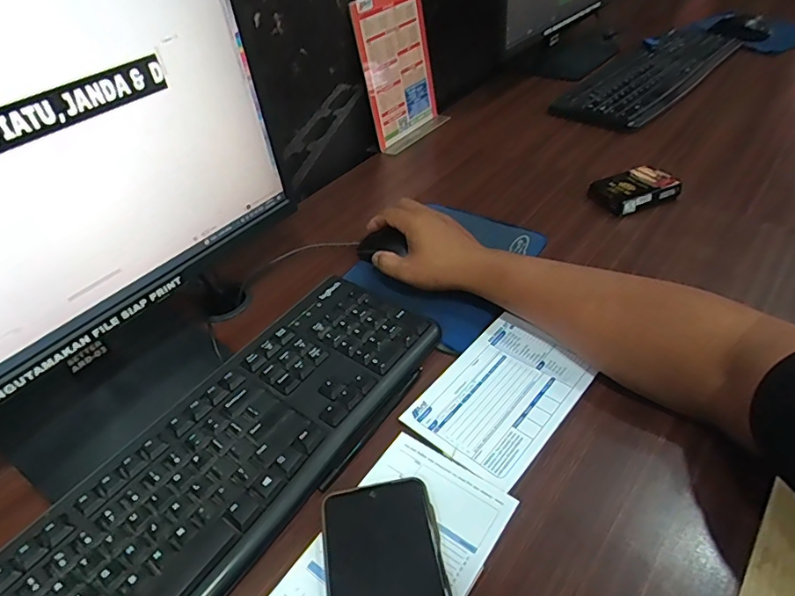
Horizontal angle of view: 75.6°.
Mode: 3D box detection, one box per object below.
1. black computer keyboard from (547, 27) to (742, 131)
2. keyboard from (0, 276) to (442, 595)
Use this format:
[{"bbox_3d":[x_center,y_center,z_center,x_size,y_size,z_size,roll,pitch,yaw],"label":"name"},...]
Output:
[{"bbox_3d":[0.484,-0.422,0.957,0.159,0.040,0.516,30,54,32],"label":"black computer keyboard"},{"bbox_3d":[-0.138,0.131,0.409,0.150,0.015,0.424,25,51,30],"label":"keyboard"}]

